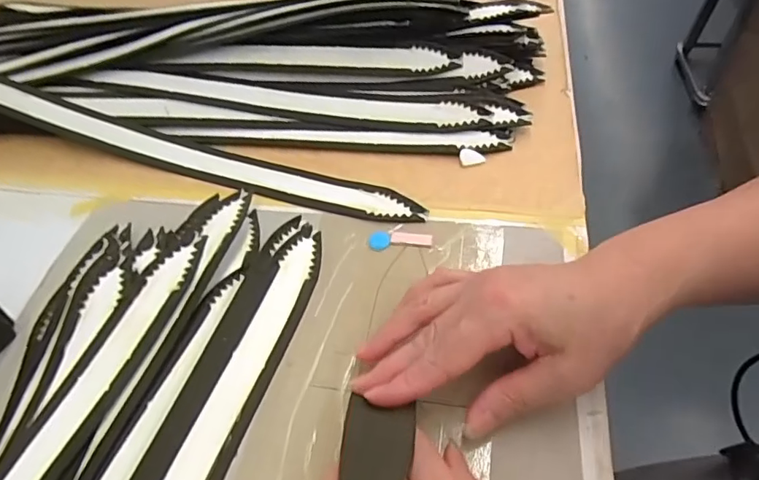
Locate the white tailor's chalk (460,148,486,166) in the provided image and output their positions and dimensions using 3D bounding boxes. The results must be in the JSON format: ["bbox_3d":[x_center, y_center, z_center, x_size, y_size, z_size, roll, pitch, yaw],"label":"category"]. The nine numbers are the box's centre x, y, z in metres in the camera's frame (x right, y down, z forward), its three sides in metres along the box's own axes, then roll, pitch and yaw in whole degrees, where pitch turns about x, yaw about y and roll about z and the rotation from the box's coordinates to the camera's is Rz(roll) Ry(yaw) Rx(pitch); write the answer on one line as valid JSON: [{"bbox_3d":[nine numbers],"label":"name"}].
[{"bbox_3d":[0.076,-0.067,0.419,0.020,0.008,0.012,9,50,13],"label":"white tailor's chalk"}]

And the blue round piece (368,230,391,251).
[{"bbox_3d":[0.000,0.000,0.375,0.016,0.004,0.016,0,49,5],"label":"blue round piece"}]

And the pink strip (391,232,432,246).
[{"bbox_3d":[0.023,-0.001,0.375,0.029,0.004,0.009,5,57,8],"label":"pink strip"}]

